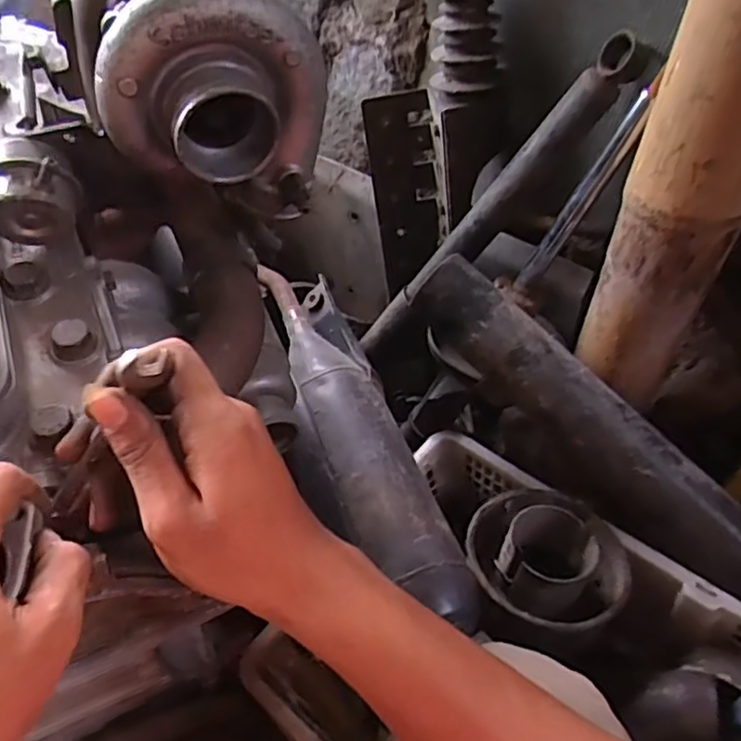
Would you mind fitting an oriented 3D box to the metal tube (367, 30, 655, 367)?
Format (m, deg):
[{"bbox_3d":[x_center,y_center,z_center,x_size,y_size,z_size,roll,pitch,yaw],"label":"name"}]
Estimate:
[{"bbox_3d":[0.113,-0.151,0.675,0.036,0.422,0.045,21,41,-27],"label":"metal tube"}]

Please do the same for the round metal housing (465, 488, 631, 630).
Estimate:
[{"bbox_3d":[0.162,0.180,0.604,0.143,0.069,0.132,1,45,-1],"label":"round metal housing"}]

